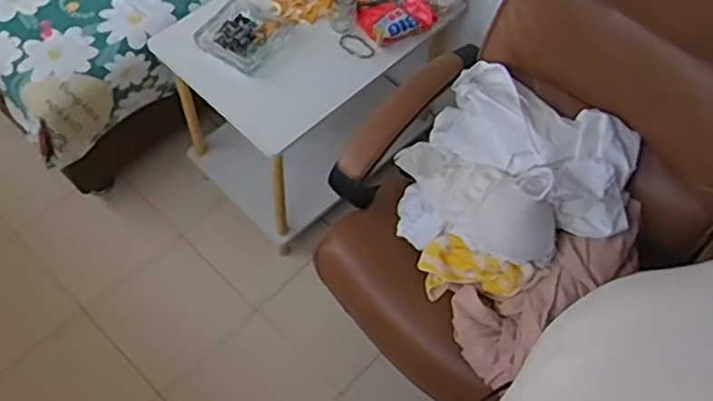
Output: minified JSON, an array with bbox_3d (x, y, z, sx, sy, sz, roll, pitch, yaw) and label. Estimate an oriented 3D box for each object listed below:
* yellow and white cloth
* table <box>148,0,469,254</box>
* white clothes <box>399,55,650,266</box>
[{"bbox_3d":[0.194,0.129,1.133,0.183,0.023,0.111,19,102,26],"label":"yellow and white cloth"},{"bbox_3d":[-0.103,-0.269,1.504,0.549,0.415,0.394,-39,69,-22],"label":"table"},{"bbox_3d":[0.267,-0.034,1.158,0.371,0.166,0.305,31,63,15],"label":"white clothes"}]

